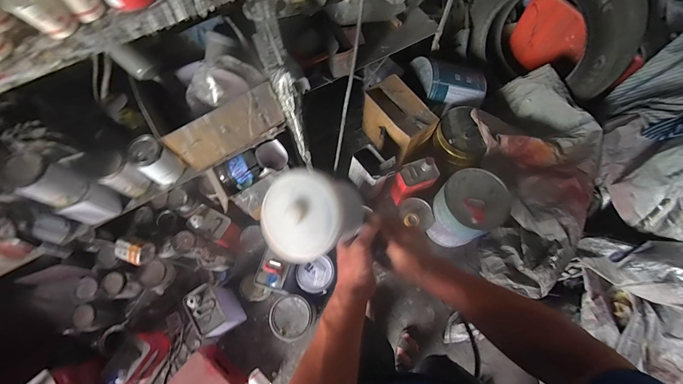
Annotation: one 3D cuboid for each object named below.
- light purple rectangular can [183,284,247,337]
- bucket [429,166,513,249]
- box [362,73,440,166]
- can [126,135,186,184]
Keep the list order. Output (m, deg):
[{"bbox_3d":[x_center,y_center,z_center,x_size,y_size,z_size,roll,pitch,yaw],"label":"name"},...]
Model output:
[{"bbox_3d":[-0.511,0.483,1.184,0.124,0.252,0.193,-30,70,-11],"label":"light purple rectangular can"},{"bbox_3d":[0.555,0.082,1.303,0.268,0.305,0.267,0,67,0],"label":"bucket"},{"bbox_3d":[0.285,-0.351,1.471,0.195,0.293,0.345,-33,71,-13],"label":"box"},{"bbox_3d":[-0.595,-0.095,0.934,0.119,0.144,0.106,39,73,15],"label":"can"}]

